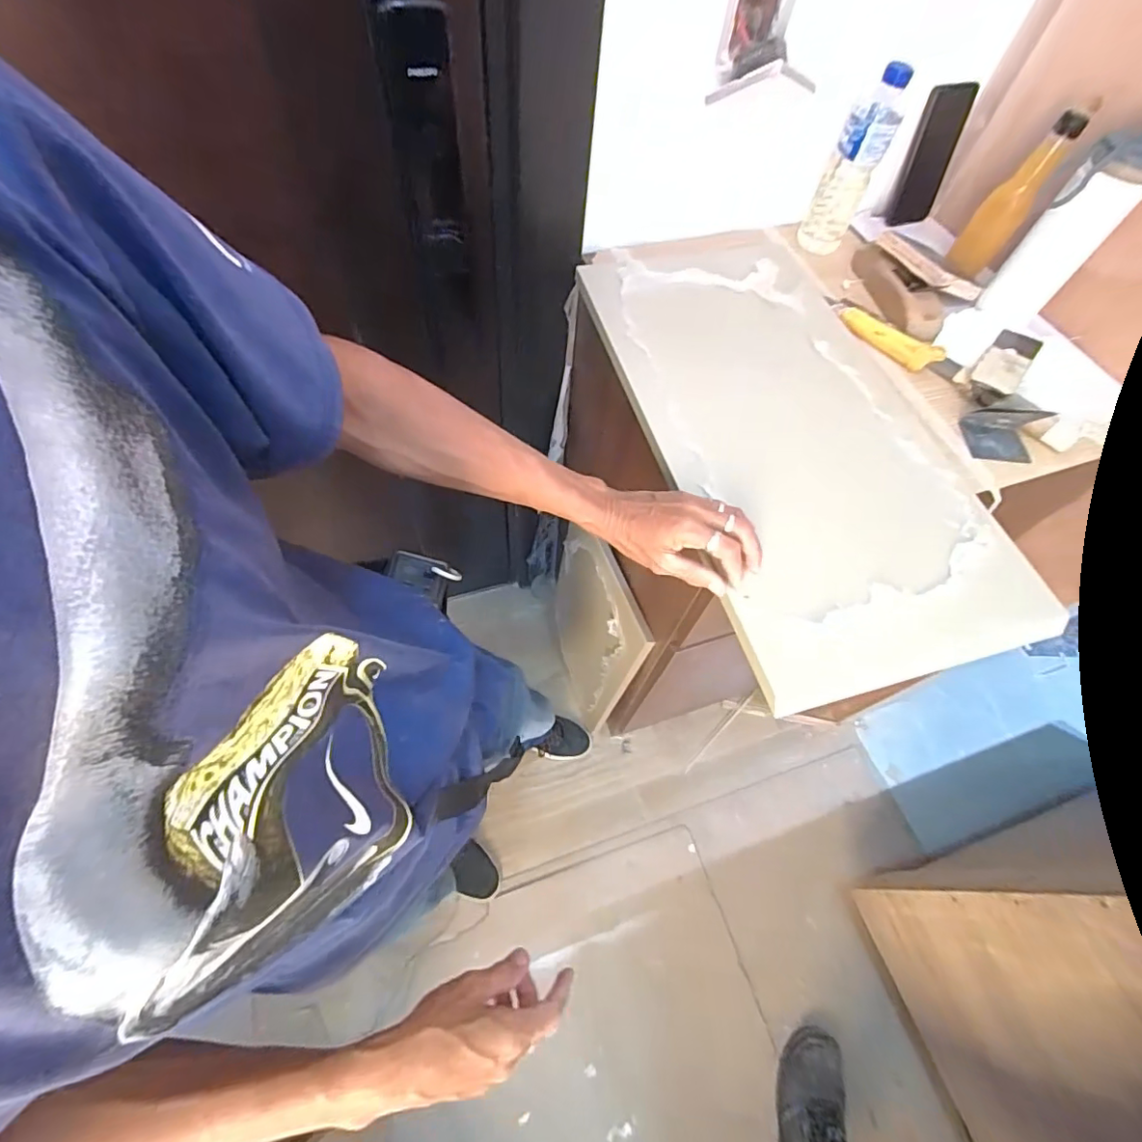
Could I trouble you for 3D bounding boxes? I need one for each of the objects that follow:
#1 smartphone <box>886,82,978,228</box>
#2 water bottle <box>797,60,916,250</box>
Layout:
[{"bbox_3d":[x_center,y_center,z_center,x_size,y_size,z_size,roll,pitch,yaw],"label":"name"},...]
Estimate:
[{"bbox_3d":[0.571,-0.656,0.873,0.064,0.178,0.018,12,39,11],"label":"smartphone"},{"bbox_3d":[0.399,-0.570,0.779,0.069,0.210,0.066,25,69,7],"label":"water bottle"}]

